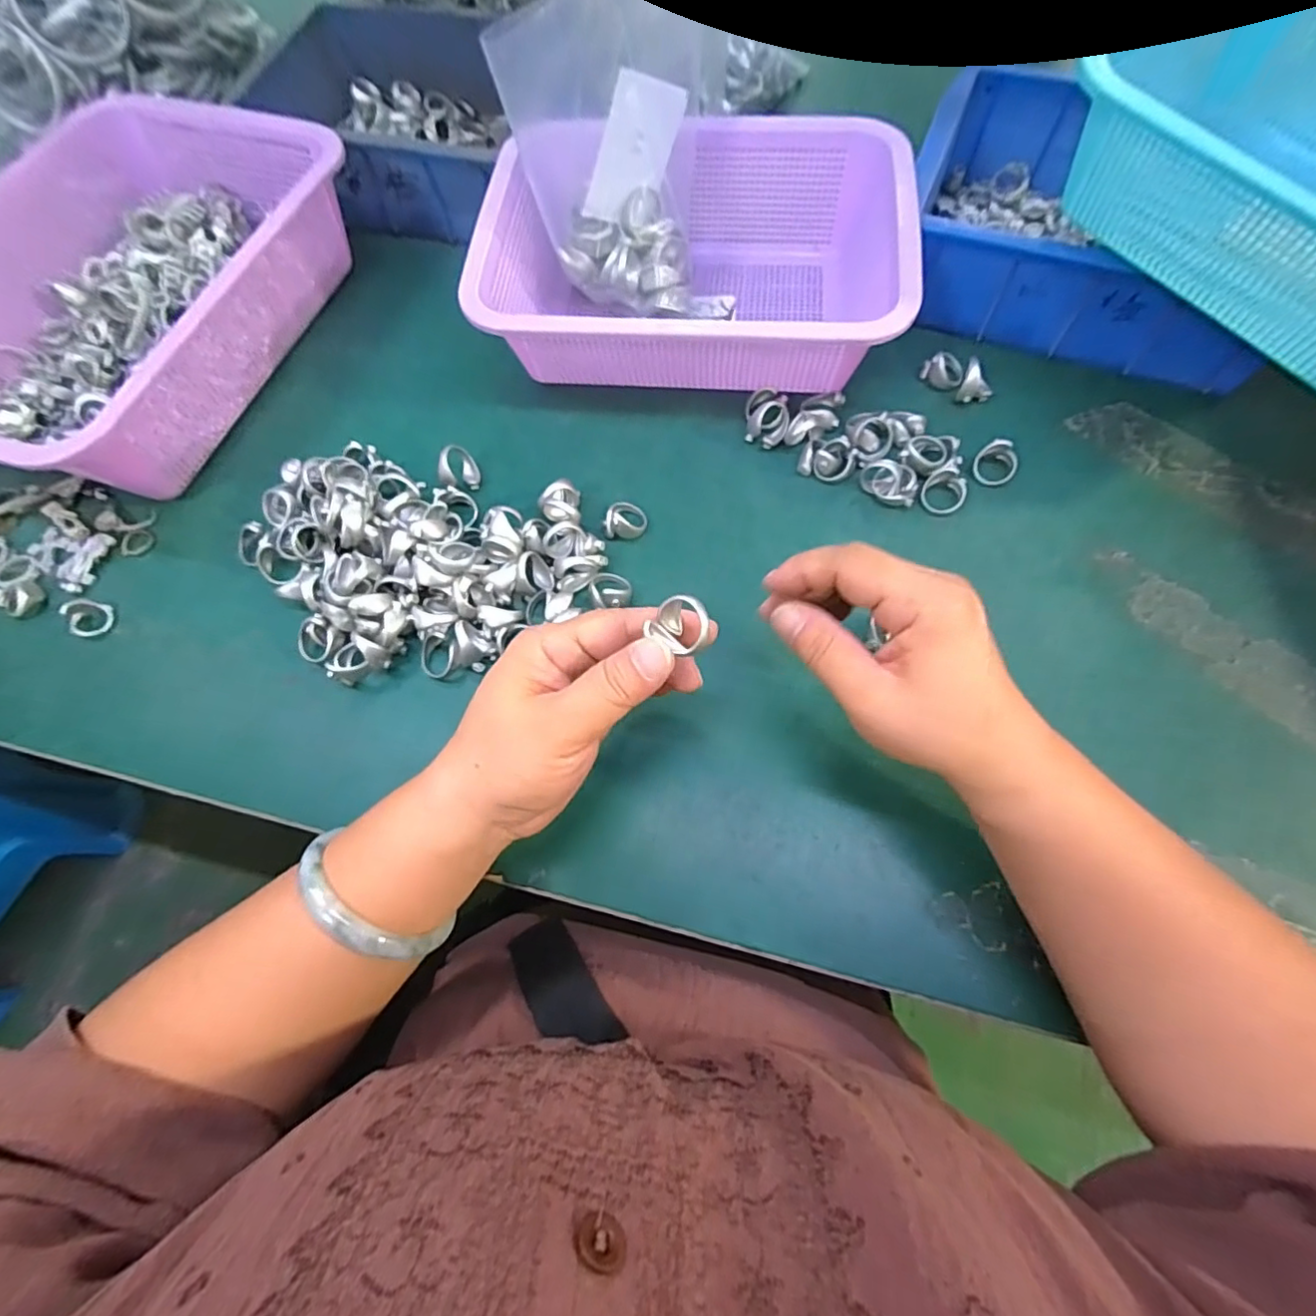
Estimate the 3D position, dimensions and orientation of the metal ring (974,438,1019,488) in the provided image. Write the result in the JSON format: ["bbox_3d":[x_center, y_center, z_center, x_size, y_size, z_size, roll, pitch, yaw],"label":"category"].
[{"bbox_3d":[0.206,-0.118,0.358,0.024,0.016,0.022,-1,68,3],"label":"metal ring"}]

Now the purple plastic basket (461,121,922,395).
[{"bbox_3d":[0.021,-0.257,0.391,0.265,0.083,0.174,3,68,4],"label":"purple plastic basket"}]

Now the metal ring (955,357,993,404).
[{"bbox_3d":[0.206,-0.177,0.378,0.021,0.021,0.016,25,71,12],"label":"metal ring"}]

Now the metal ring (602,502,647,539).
[{"bbox_3d":[-0.020,-0.086,0.362,0.026,0.018,0.021,1,68,4],"label":"metal ring"}]

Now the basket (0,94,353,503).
[{"bbox_3d":[-0.359,-0.252,0.412,0.222,0.081,0.290,16,70,9],"label":"basket"}]

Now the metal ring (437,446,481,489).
[{"bbox_3d":[-0.129,-0.122,0.379,0.026,0.023,0.022,-27,69,-8],"label":"metal ring"}]

